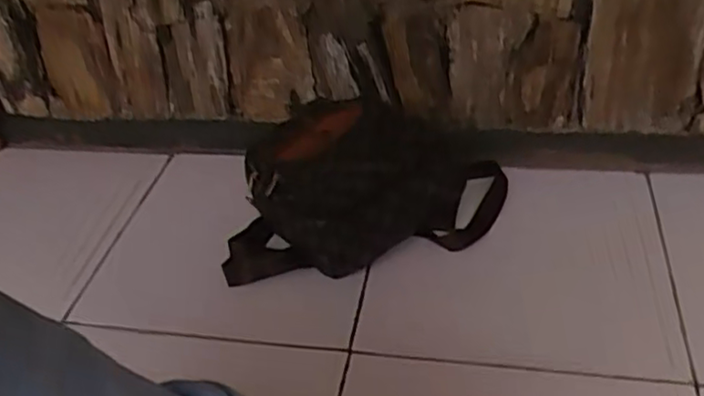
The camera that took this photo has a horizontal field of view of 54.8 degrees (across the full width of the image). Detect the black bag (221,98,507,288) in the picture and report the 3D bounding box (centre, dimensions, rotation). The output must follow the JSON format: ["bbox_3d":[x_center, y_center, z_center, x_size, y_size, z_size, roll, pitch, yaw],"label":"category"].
[{"bbox_3d":[0.019,-0.043,1.004,0.405,0.170,0.269,-8,39,-2],"label":"black bag"}]

